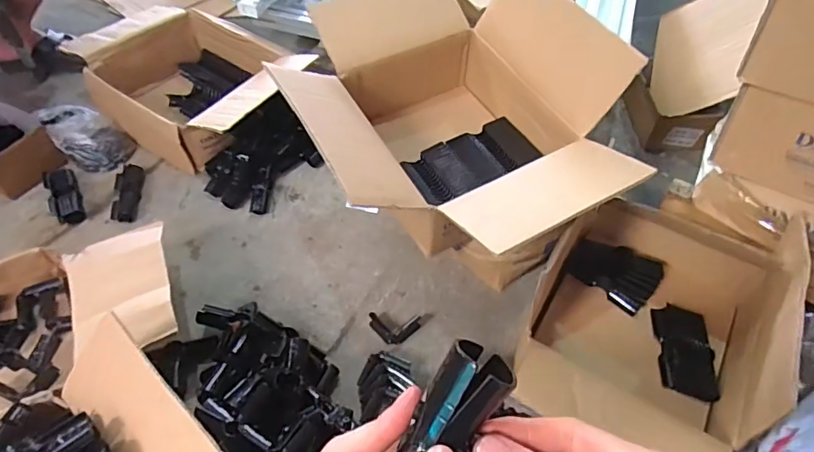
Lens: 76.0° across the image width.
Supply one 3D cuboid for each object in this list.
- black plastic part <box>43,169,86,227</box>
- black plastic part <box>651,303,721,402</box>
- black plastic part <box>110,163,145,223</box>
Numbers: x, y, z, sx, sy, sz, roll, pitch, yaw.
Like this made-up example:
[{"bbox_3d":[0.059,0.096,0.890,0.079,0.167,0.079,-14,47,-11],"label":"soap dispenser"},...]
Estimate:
[{"bbox_3d":[-0.688,-0.062,1.043,0.058,0.034,0.140,-26,57,-20],"label":"black plastic part"},{"bbox_3d":[0.422,0.188,0.791,0.075,0.032,0.141,8,52,5],"label":"black plastic part"},{"bbox_3d":[-0.569,-0.069,1.059,0.054,0.023,0.147,-6,52,-6],"label":"black plastic part"}]

